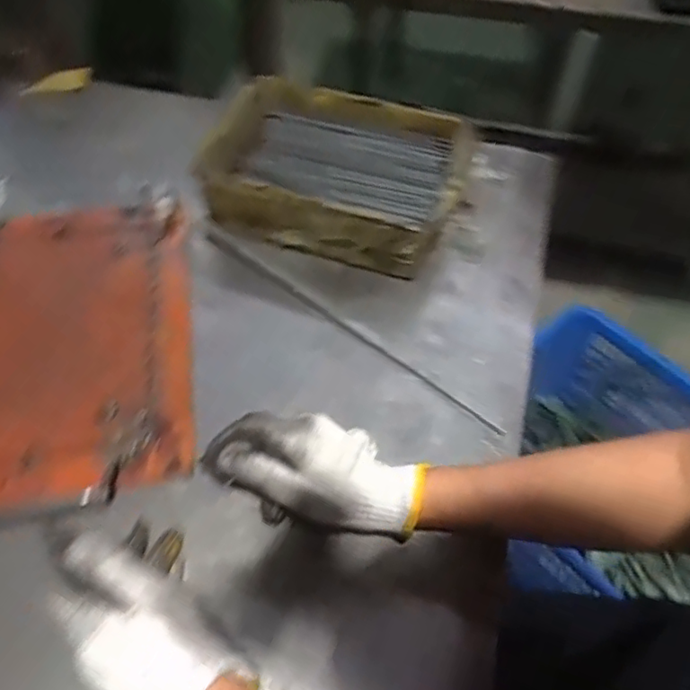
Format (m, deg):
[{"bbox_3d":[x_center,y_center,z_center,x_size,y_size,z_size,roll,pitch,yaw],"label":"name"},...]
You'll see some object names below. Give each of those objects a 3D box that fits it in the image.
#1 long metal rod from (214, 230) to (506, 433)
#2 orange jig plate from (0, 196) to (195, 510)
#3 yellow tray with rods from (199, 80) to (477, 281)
[{"bbox_3d":[-0.003,-0.020,0.557,0.336,0.006,0.009,35,61,18],"label":"long metal rod"},{"bbox_3d":[-0.253,-0.007,0.520,0.227,0.022,0.283,-6,57,-8],"label":"orange jig plate"},{"bbox_3d":[-0.002,-0.175,0.621,0.228,0.078,0.177,21,57,10],"label":"yellow tray with rods"}]

